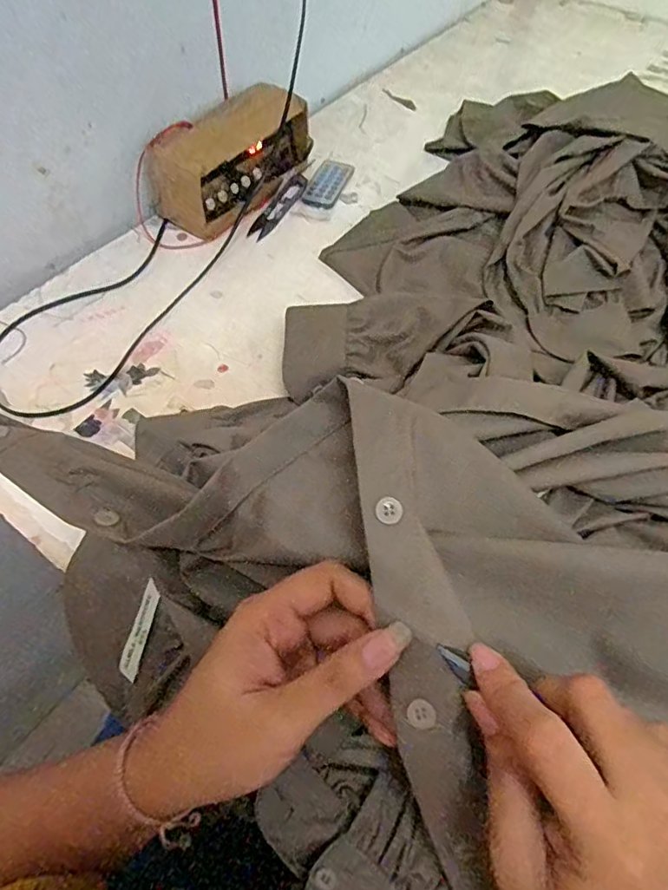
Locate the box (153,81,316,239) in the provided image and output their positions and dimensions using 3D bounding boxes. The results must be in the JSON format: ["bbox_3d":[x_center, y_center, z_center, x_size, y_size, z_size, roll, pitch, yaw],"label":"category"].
[{"bbox_3d":[-0.107,-0.310,0.603,0.083,0.082,0.183,32,62,18],"label":"box"}]

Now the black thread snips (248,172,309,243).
[{"bbox_3d":[-0.062,-0.269,0.618,0.024,0.011,0.113,21,60,12],"label":"black thread snips"}]

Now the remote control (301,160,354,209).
[{"bbox_3d":[-0.006,-0.309,0.651,0.040,0.006,0.090,17,59,10],"label":"remote control"}]

